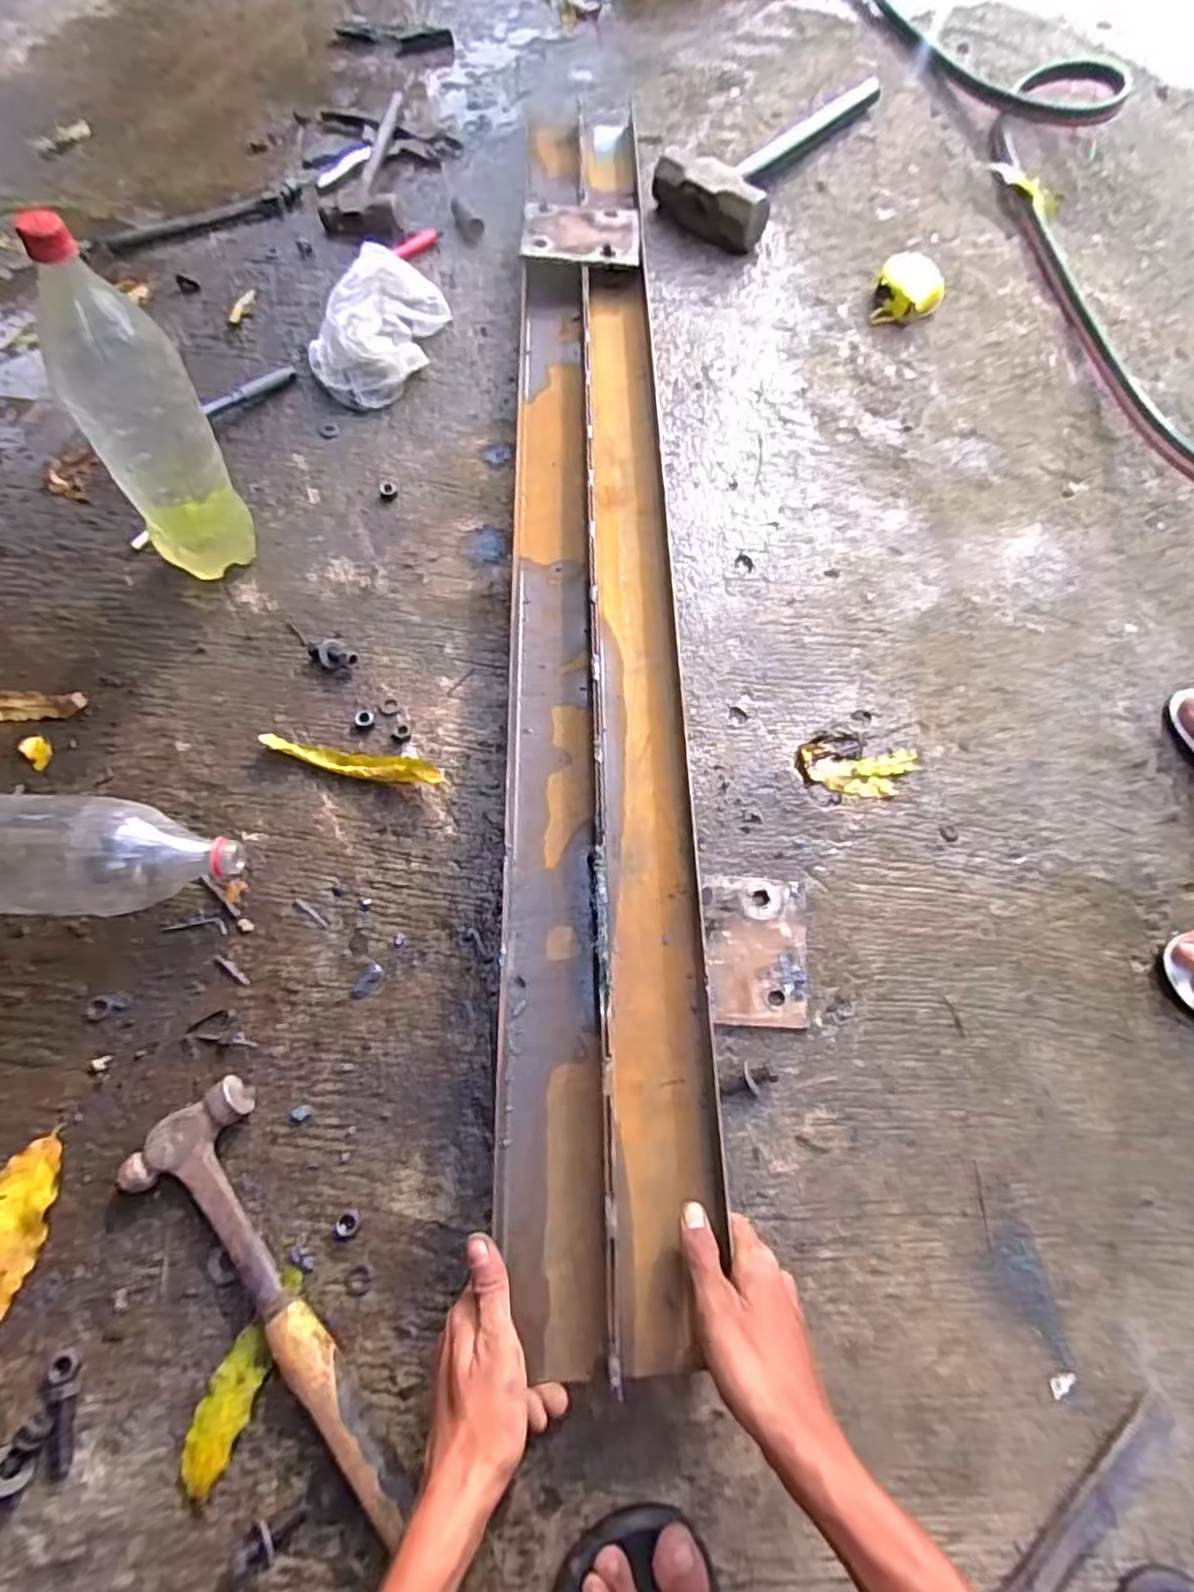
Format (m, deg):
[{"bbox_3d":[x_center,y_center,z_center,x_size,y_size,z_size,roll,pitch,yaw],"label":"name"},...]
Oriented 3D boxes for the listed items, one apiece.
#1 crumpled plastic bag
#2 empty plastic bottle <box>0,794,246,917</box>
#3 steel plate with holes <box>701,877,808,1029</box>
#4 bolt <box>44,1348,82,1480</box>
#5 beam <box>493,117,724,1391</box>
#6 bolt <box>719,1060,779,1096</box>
[{"bbox_3d":[-0.248,-0.551,0.827,0.105,0.077,0.186,33,70,12],"label":"crumpled plastic bag"},{"bbox_3d":[-0.443,0.048,0.568,0.295,0.098,0.085,2,67,0],"label":"empty plastic bottle"},{"bbox_3d":[0.136,0.131,0.606,0.091,0.005,0.122,4,68,-7],"label":"steel plate with holes"},{"bbox_3d":[-0.346,0.397,0.458,0.017,0.014,0.070,-5,80,-3],"label":"bolt"},{"bbox_3d":[-0.008,-0.230,0.708,0.157,0.070,1.213,-1,67,-2],"label":"beam"},{"bbox_3d":[0.121,0.225,0.566,0.047,0.018,0.024,2,67,0],"label":"bolt"}]

